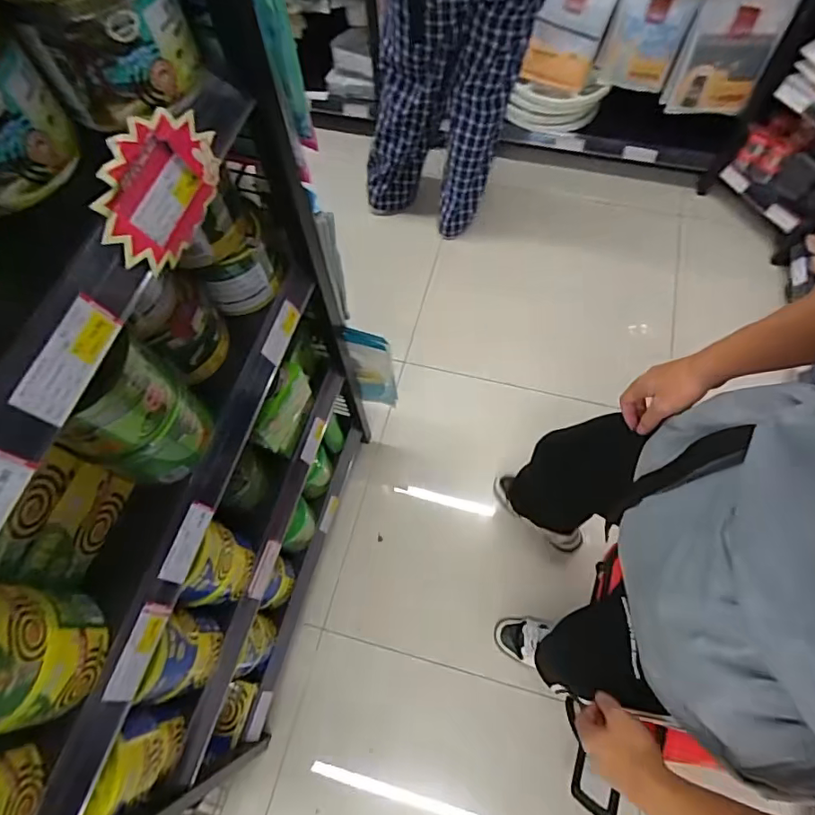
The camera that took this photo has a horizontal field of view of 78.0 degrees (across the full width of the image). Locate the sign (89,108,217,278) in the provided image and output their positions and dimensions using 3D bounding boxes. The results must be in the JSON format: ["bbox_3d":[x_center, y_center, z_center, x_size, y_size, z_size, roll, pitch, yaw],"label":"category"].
[{"bbox_3d":[-0.210,-0.186,0.427,0.012,0.087,0.137,8,66,27],"label":"sign"}]

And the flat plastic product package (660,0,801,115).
[{"bbox_3d":[0.881,-0.974,1.391,0.236,0.323,0.027,11,67,7],"label":"flat plastic product package"}]

